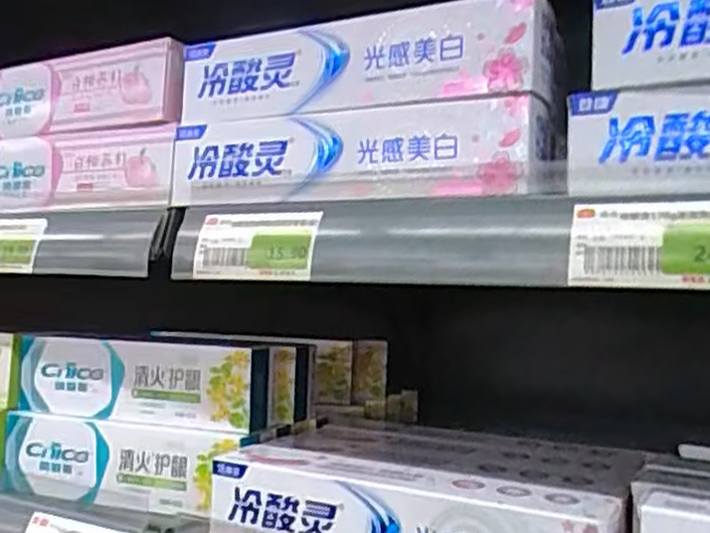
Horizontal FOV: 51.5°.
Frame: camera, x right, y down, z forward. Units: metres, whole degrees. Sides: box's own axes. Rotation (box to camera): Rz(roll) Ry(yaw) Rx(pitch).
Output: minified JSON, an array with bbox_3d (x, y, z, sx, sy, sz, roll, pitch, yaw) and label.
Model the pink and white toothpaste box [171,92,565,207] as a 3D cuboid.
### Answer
[{"bbox_3d":[0.001,-0.061,0.426,0.239,0.050,0.045,1,-1,26],"label":"pink and white toothpaste box"}]

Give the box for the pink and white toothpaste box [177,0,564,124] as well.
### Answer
[{"bbox_3d":[0.000,-0.112,0.420,0.229,0.050,0.038,1,-1,26],"label":"pink and white toothpaste box"}]

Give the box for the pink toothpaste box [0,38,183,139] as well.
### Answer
[{"bbox_3d":[-0.199,-0.121,0.527,0.205,0.053,0.027,1,-1,28],"label":"pink toothpaste box"}]

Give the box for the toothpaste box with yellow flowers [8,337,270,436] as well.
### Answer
[{"bbox_3d":[-0.155,0.082,0.527,0.203,0.056,0.033,1,-1,21],"label":"toothpaste box with yellow flowers"}]

